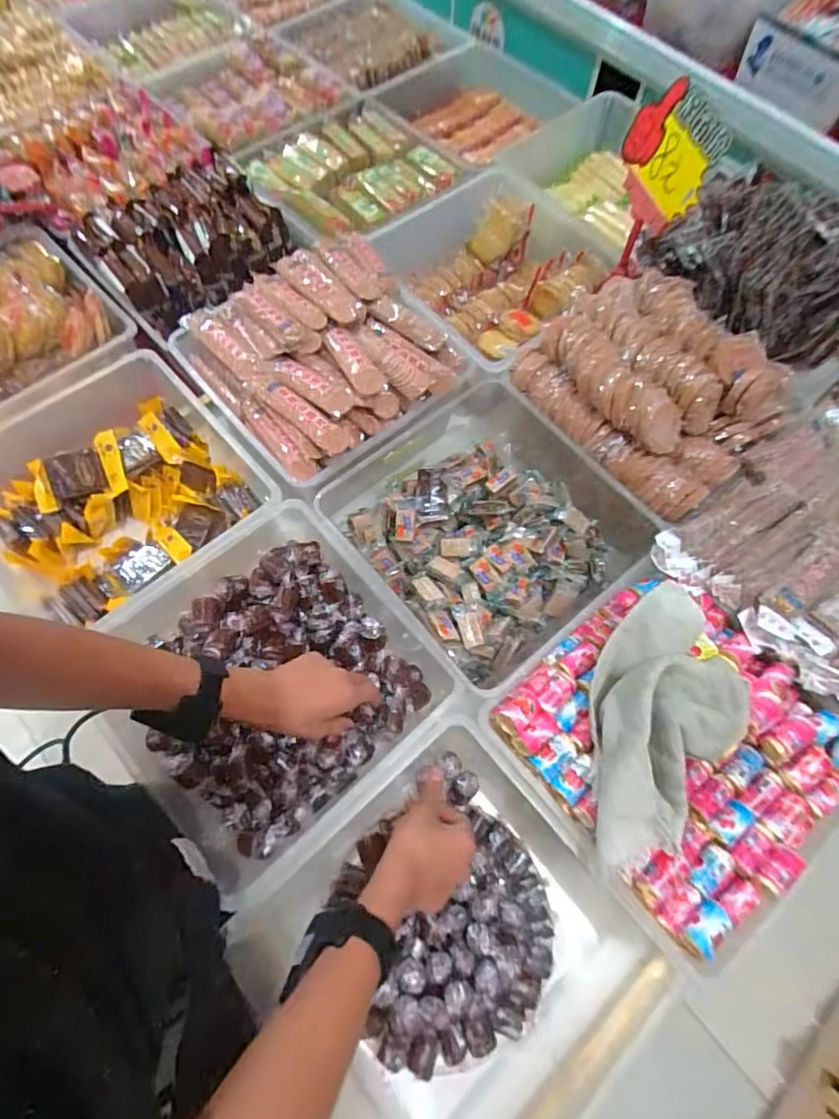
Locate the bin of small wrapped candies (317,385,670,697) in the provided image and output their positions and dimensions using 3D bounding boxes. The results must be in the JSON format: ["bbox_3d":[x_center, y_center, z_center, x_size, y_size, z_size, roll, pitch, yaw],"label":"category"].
[{"bbox_3d":[0.079,-0.044,0.662,0.318,0.124,0.322,-37,74,-15],"label":"bin of small wrapped candies"}]

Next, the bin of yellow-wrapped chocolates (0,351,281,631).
[{"bbox_3d":[-0.366,-0.079,0.661,0.284,0.127,0.330,-38,74,-15],"label":"bin of yellow-wrapped chocolates"}]

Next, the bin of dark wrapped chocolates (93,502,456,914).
[{"bbox_3d":[-0.159,0.131,0.573,0.297,0.103,0.298,-41,75,-16],"label":"bin of dark wrapped chocolates"}]

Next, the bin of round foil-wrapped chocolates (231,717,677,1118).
[{"bbox_3d":[0.031,0.359,0.504,0.285,0.131,0.298,-37,74,-15],"label":"bin of round foil-wrapped chocolates"}]

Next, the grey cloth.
[{"bbox_3d":[0.219,0.147,0.470,0.110,0.073,0.226,7,68,1],"label":"grey cloth"}]

